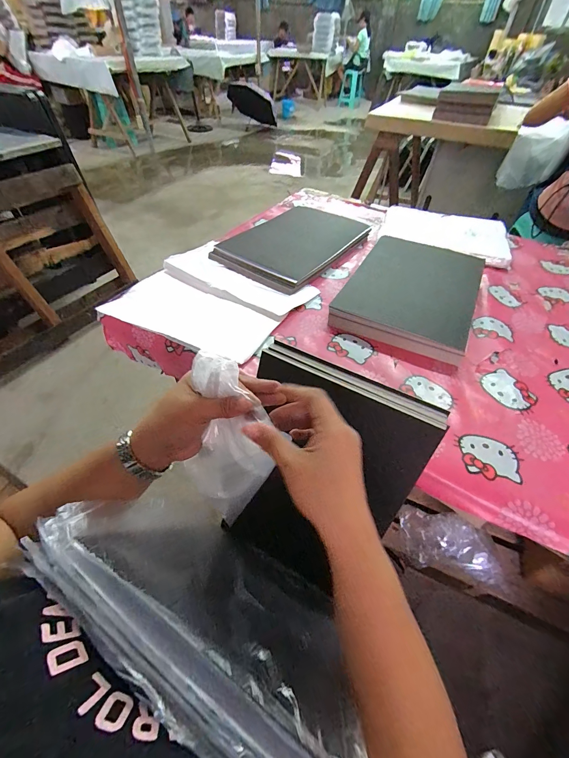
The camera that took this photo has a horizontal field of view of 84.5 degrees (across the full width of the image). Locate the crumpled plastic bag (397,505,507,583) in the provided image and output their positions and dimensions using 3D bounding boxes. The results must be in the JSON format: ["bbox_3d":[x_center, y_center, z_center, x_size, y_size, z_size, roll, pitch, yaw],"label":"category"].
[{"bbox_3d":[0.449,0.454,0.857,0.259,0.129,0.132,13,49,10],"label":"crumpled plastic bag"}]

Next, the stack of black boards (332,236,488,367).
[{"bbox_3d":[0.282,-0.199,0.689,0.250,0.044,0.378,22,52,18],"label":"stack of black boards"}]

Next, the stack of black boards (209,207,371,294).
[{"bbox_3d":[0.027,-0.373,0.842,0.272,0.024,0.401,29,54,22],"label":"stack of black boards"}]

